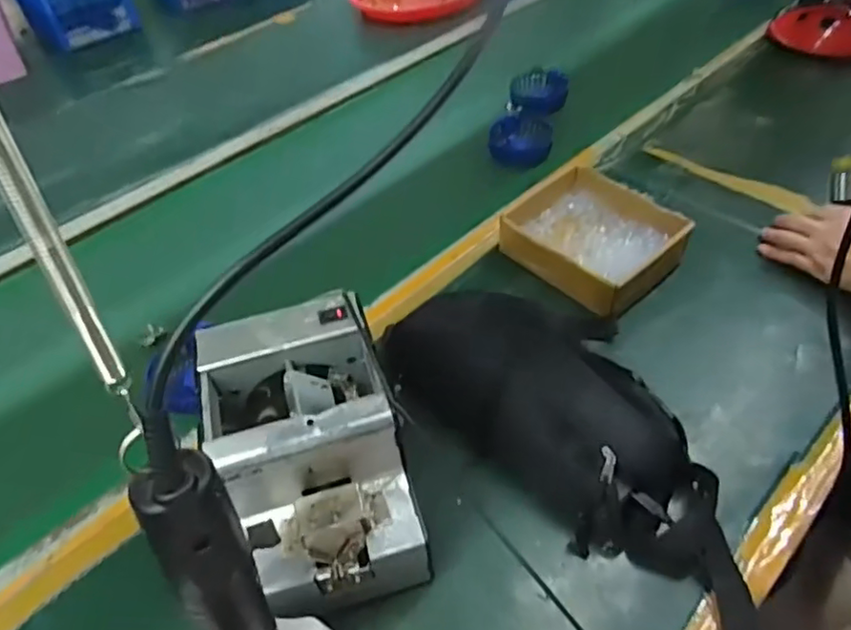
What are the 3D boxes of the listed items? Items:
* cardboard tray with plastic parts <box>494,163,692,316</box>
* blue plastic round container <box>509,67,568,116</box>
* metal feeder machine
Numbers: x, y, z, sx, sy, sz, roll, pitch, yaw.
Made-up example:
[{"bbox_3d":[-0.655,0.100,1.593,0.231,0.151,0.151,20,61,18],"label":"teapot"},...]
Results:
[{"bbox_3d":[0.183,-0.088,0.663,0.139,0.046,0.167,-32,50,-21],"label":"cardboard tray with plastic parts"},{"bbox_3d":[0.171,-0.336,0.909,0.081,0.038,0.081,-4,45,4],"label":"blue plastic round container"},{"bbox_3d":[-0.081,0.107,0.451,0.124,0.152,0.174,-17,46,-8],"label":"metal feeder machine"}]

